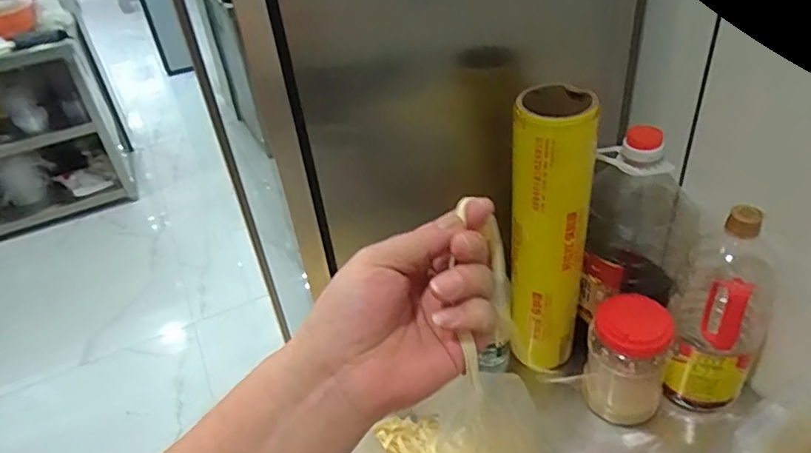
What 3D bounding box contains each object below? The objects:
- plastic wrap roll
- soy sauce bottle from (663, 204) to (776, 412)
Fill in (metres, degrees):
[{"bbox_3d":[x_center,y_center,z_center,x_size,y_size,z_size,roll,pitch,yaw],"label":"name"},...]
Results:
[{"bbox_3d":[0.185,0.029,0.746,0.092,0.409,0.075,5,39,15],"label":"plastic wrap roll"},{"bbox_3d":[0.395,0.100,0.719,0.112,0.286,0.118,18,44,29],"label":"soy sauce bottle"}]

